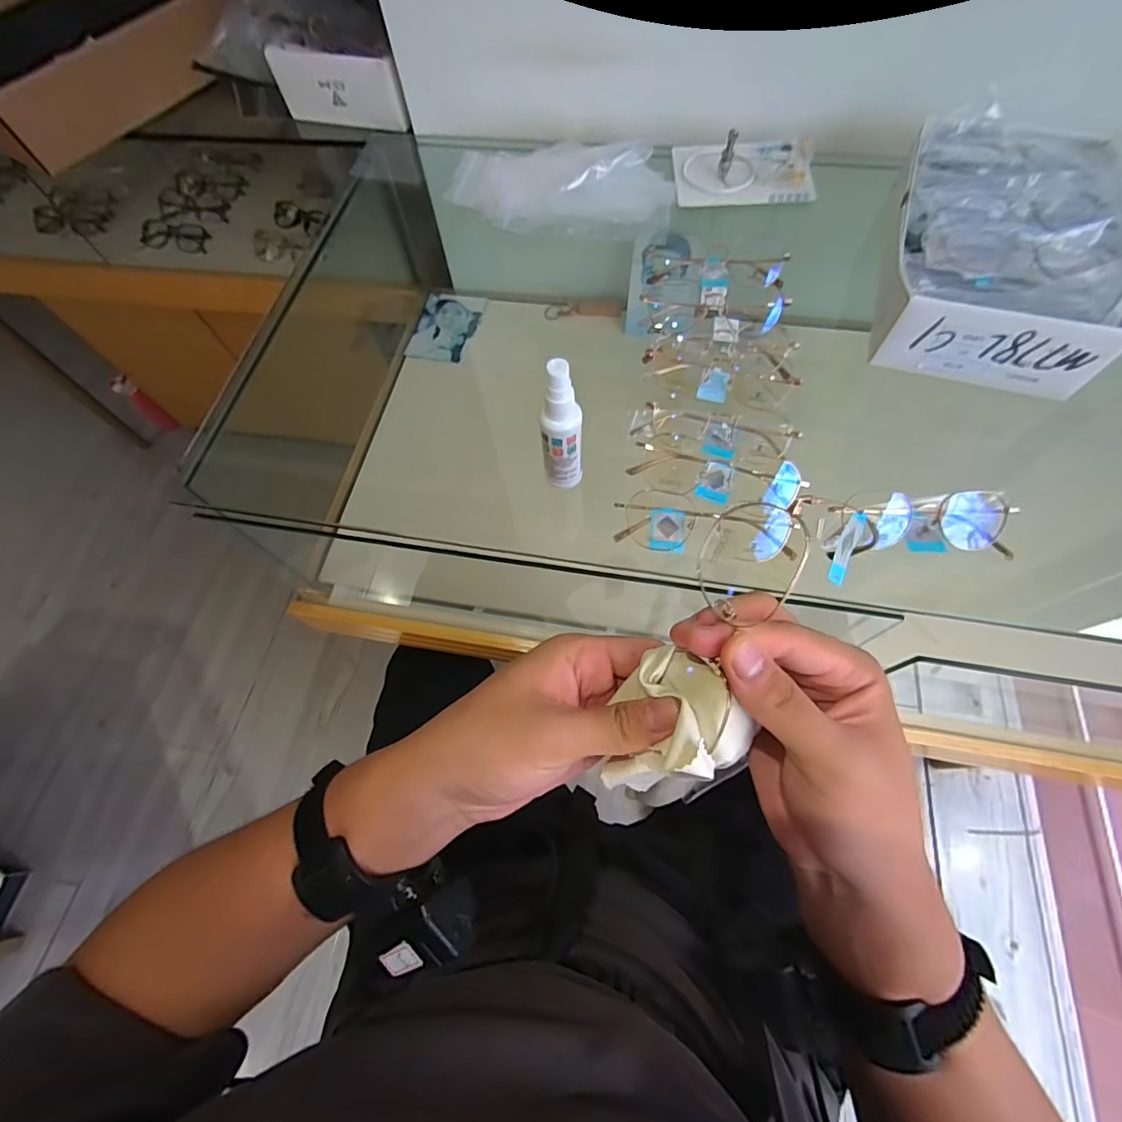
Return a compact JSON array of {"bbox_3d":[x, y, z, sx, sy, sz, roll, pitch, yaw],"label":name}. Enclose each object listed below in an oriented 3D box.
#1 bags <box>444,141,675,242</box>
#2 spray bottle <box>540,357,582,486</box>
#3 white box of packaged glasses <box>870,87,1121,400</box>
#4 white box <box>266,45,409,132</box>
[{"bbox_3d":[0.000,-0.415,0.553,0.244,0.033,0.142,11,67,7],"label":"bags"},{"bbox_3d":[0.001,-0.091,0.356,0.027,0.106,0.023,6,66,5],"label":"spray bottle"},{"bbox_3d":[0.384,-0.280,0.443,0.179,0.069,0.266,18,68,10],"label":"white box of packaged glasses"},{"bbox_3d":[-0.275,-0.582,0.629,0.168,0.063,0.021,14,67,8],"label":"white box"}]

